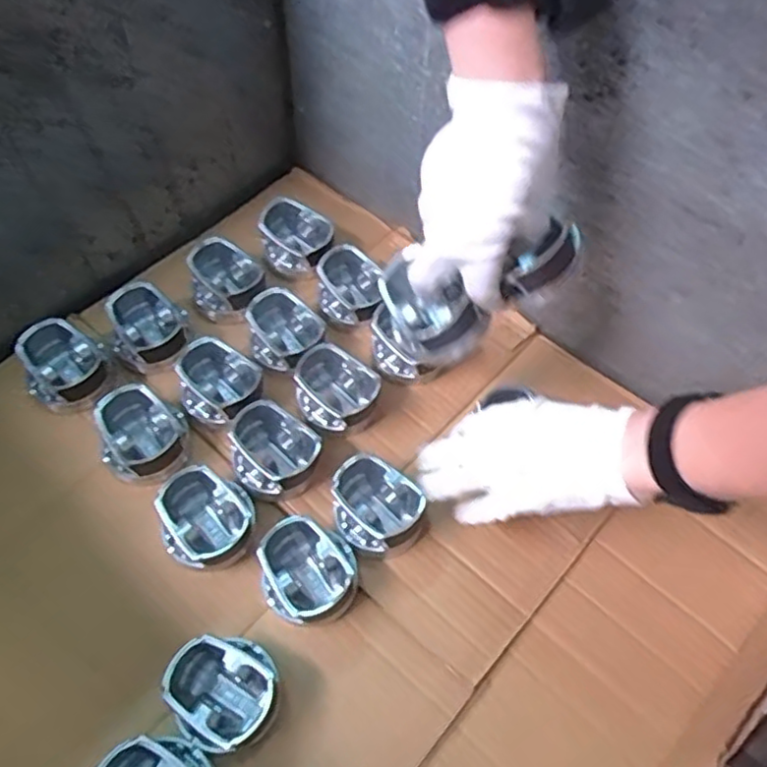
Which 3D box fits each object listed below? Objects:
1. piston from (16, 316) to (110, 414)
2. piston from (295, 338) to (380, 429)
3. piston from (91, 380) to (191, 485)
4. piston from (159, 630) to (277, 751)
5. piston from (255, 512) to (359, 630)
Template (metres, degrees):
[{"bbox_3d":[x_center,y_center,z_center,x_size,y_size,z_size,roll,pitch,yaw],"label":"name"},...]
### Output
[{"bbox_3d":[-0.290,-0.019,0.604,0.071,0.050,0.079,-32,65,-19],"label":"piston"},{"bbox_3d":[-0.044,0.005,0.610,0.077,0.043,0.071,33,63,17],"label":"piston"},{"bbox_3d":[-0.209,0.046,0.574,0.072,0.057,0.076,1,59,-1],"label":"piston"},{"bbox_3d":[-0.112,0.221,0.472,0.077,0.047,0.070,1,59,-1],"label":"piston"},{"bbox_3d":[-0.059,0.149,0.518,0.074,0.049,0.069,1,59,-1],"label":"piston"}]

